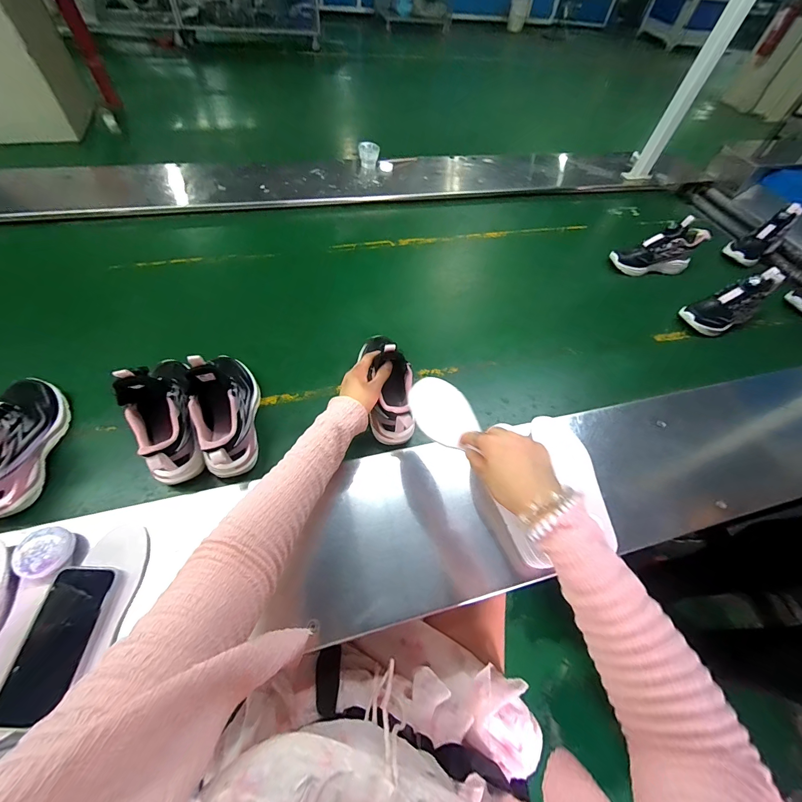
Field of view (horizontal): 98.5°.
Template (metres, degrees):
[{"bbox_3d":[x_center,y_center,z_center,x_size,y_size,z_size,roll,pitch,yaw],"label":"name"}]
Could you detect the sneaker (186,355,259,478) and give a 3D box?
[{"bbox_3d":[-0.282,-0.010,0.539,0.074,0.133,0.231,-9,59,-9],"label":"sneaker"}]

